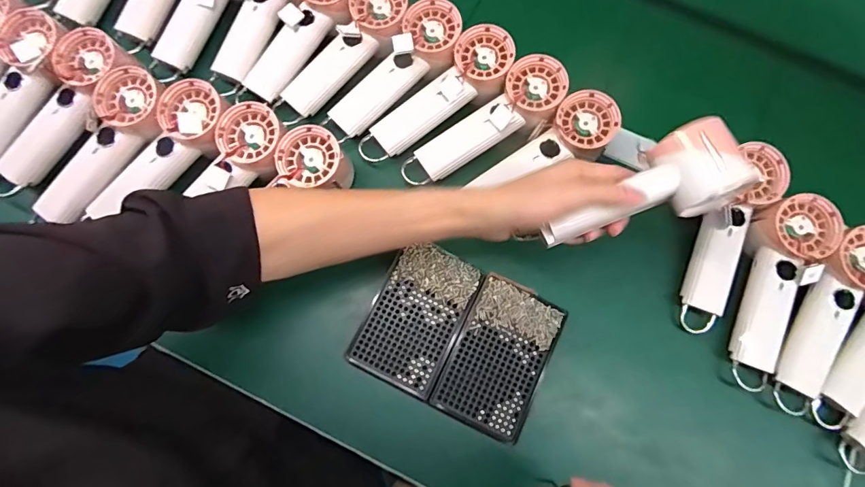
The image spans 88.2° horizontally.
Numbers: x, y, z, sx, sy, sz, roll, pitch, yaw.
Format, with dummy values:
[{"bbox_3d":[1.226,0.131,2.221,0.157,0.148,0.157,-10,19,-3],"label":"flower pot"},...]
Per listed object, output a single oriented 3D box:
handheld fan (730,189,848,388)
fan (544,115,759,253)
[{"bbox_3d":[0.336,0.046,0.441,0.060,0.037,0.186,21,88,3],"label":"handheld fan"},{"bbox_3d":[0.172,-0.040,0.382,0.157,0.050,0.065,-24,77,13],"label":"fan"}]

